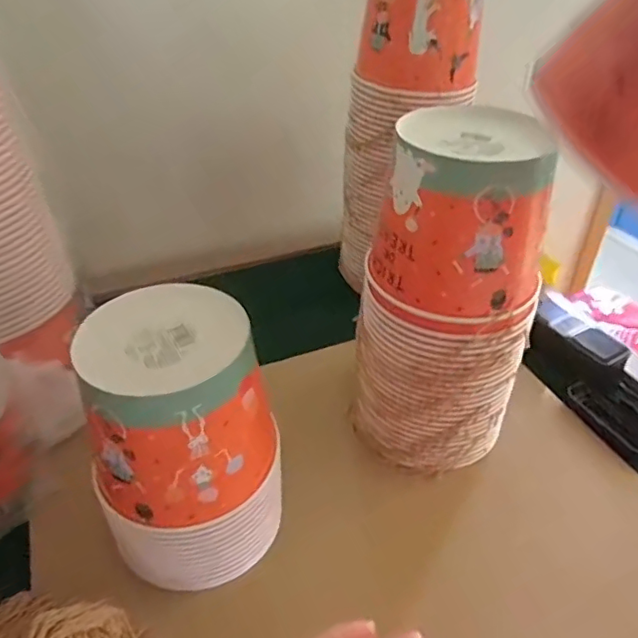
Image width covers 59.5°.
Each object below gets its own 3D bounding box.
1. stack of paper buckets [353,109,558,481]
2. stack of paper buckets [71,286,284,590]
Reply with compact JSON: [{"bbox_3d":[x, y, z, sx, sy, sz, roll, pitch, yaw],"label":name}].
[{"bbox_3d":[0.121,-0.014,0.533,0.158,0.321,0.130,4,38,5],"label":"stack of paper buckets"},{"bbox_3d":[-0.106,0.100,0.474,0.136,0.213,0.144,-8,39,-11],"label":"stack of paper buckets"}]

